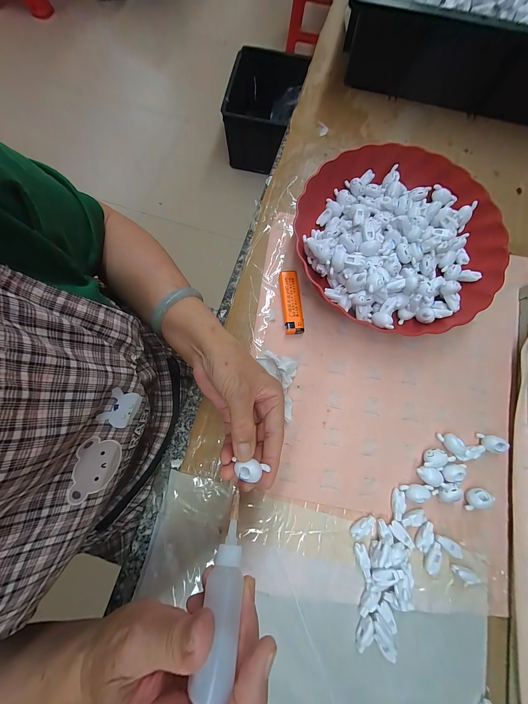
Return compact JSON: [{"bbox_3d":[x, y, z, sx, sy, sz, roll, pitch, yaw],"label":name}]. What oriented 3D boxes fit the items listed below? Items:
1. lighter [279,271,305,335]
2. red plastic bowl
[{"bbox_3d":[0.034,-0.061,0.301,0.022,0.015,0.079,-5,78,-2],"label":"lighter"},{"bbox_3d":[0.164,-0.140,0.303,0.239,0.051,0.237,0,78,-1],"label":"red plastic bowl"}]

